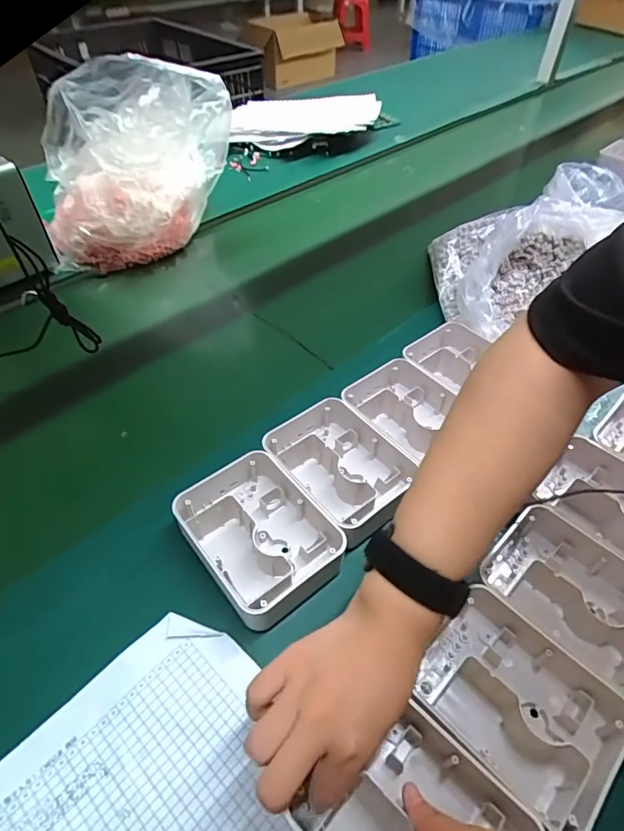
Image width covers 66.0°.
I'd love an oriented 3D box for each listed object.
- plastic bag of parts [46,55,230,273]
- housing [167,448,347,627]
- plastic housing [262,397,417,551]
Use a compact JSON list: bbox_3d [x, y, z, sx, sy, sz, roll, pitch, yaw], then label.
[{"bbox_3d":[-0.302,-0.407,0.741,0.264,0.232,0.259,-22,52,-19],"label":"plastic bag of parts"},{"bbox_3d":[-0.049,0.096,0.412,0.102,0.038,0.141,-31,55,-25],"label":"housing"},{"bbox_3d":[0.029,0.048,0.455,0.101,0.038,0.132,-31,55,-25],"label":"plastic housing"}]

